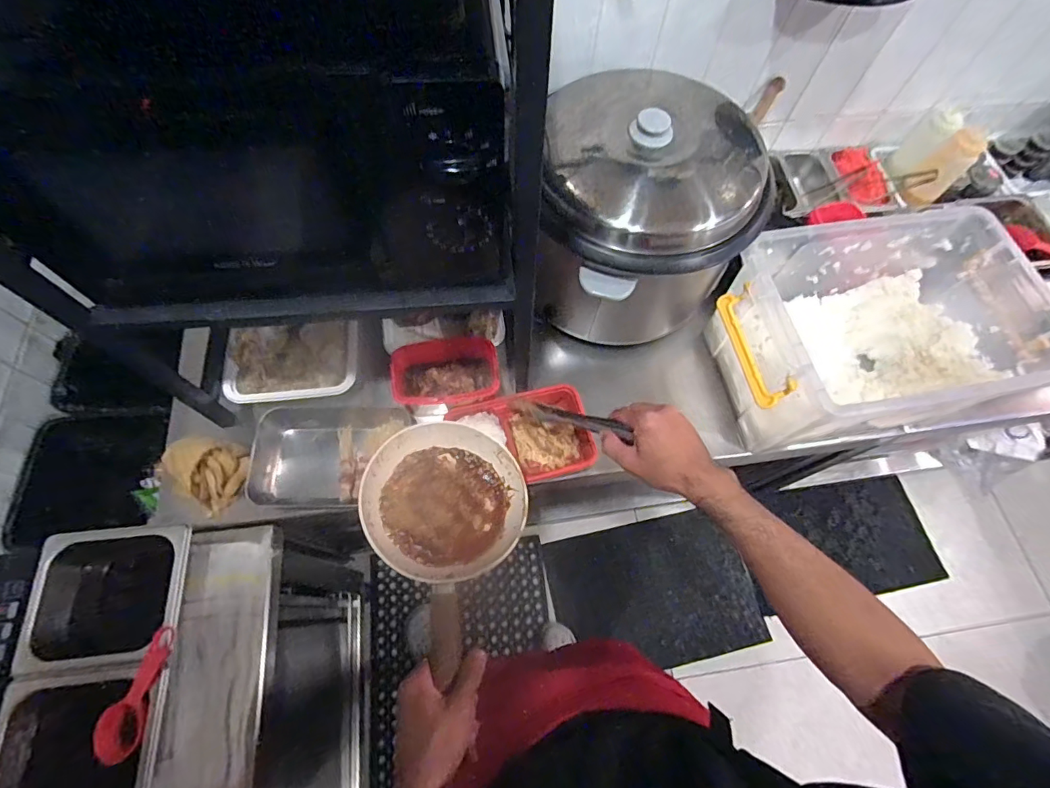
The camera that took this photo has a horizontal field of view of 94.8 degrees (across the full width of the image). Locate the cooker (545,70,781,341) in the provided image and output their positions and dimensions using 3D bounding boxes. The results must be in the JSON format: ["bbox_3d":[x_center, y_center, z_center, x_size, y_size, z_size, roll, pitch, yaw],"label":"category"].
[{"bbox_3d":[0.187,-0.280,0.765,0.318,0.282,0.342,1,66,-2],"label":"cooker"}]

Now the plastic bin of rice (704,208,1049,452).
[{"bbox_3d":[0.508,-0.085,0.746,0.410,0.226,0.294,-6,66,-6],"label":"plastic bin of rice"}]

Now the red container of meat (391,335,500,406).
[{"bbox_3d":[-0.126,-0.029,0.779,0.164,0.072,0.115,-10,67,-7],"label":"red container of meat"}]

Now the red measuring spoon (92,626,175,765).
[{"bbox_3d":[-0.455,0.354,0.569,0.051,0.028,0.155,28,93,9],"label":"red measuring spoon"}]

